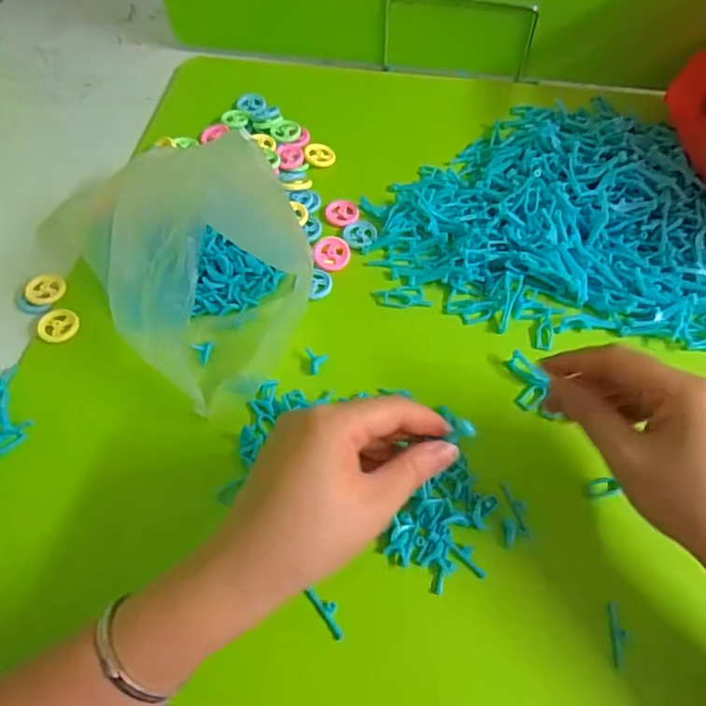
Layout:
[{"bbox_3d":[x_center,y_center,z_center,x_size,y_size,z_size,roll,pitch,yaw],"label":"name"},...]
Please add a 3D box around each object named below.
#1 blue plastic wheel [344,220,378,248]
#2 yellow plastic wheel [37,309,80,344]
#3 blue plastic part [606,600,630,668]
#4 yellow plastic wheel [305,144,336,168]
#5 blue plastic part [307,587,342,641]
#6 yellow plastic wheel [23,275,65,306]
[{"bbox_3d":[0.006,-0.100,0.477,0.027,0.004,0.029,0,55,0],"label":"blue plastic wheel"},{"bbox_3d":[-0.216,-0.021,0.420,0.026,0.005,0.028,0,55,0],"label":"yellow plastic wheel"},{"bbox_3d":[0.150,0.158,0.323,0.009,0.004,0.033,4,56,2],"label":"blue plastic part"},{"bbox_3d":[-0.030,-0.182,0.527,0.028,0.004,0.024,2,74,-18],"label":"yellow plastic wheel"},{"bbox_3d":[-0.014,0.147,0.325,0.010,0.005,0.031,-31,83,-14],"label":"blue plastic part"},{"bbox_3d":[-0.235,-0.049,0.438,0.028,0.006,0.026,-12,72,-20],"label":"yellow plastic wheel"}]

